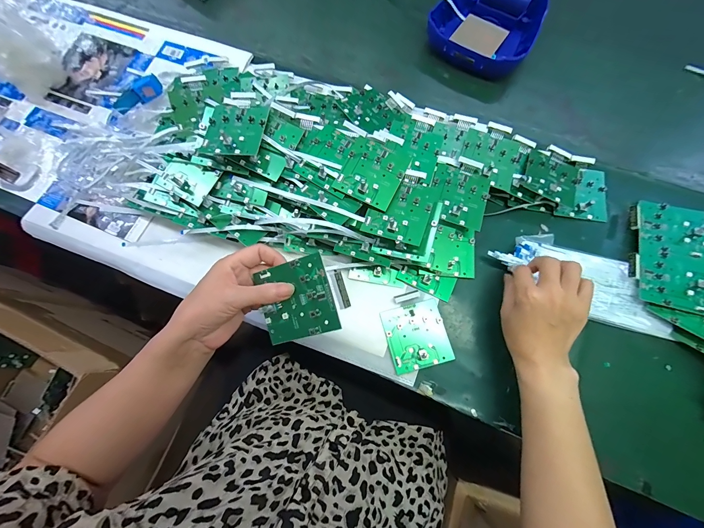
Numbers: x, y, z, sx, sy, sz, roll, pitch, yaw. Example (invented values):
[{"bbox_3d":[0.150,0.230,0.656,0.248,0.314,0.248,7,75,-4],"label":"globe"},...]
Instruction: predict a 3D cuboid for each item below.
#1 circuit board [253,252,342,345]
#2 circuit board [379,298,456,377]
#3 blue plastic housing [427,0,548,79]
[{"bbox_3d":[-0.055,0.035,0.300,0.077,0.006,0.074,-17,89,19],"label":"circuit board"},{"bbox_3d":[0.082,0.091,0.392,0.073,0.006,0.077,-15,74,-3],"label":"circuit board"},{"bbox_3d":[0.228,-0.403,0.525,0.162,0.050,0.173,33,78,10],"label":"blue plastic housing"}]

